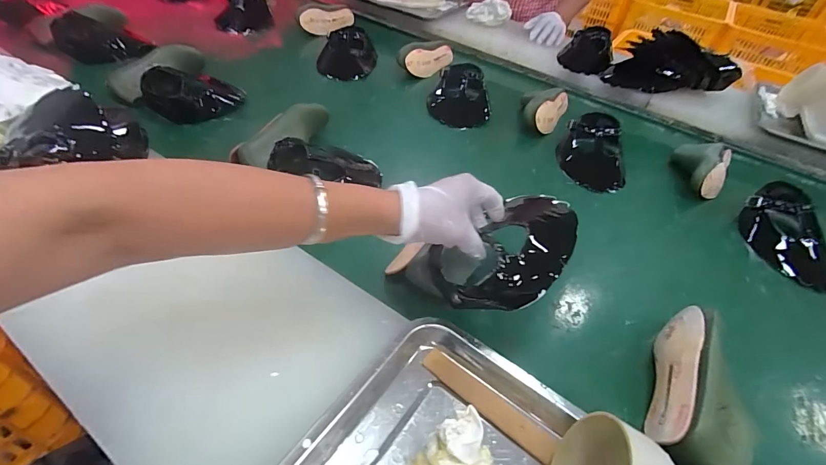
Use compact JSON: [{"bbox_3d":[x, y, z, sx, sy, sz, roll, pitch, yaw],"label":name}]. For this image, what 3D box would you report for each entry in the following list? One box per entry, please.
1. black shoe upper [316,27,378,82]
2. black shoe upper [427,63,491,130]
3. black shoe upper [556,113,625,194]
[{"bbox_3d":[-0.158,-0.445,0.952,0.128,0.064,0.162,13,44,4],"label":"black shoe upper"},{"bbox_3d":[0.099,-0.303,0.843,0.124,0.073,0.172,1,45,-8],"label":"black shoe upper"},{"bbox_3d":[0.349,-0.157,0.737,0.128,0.073,0.159,25,46,15],"label":"black shoe upper"}]

